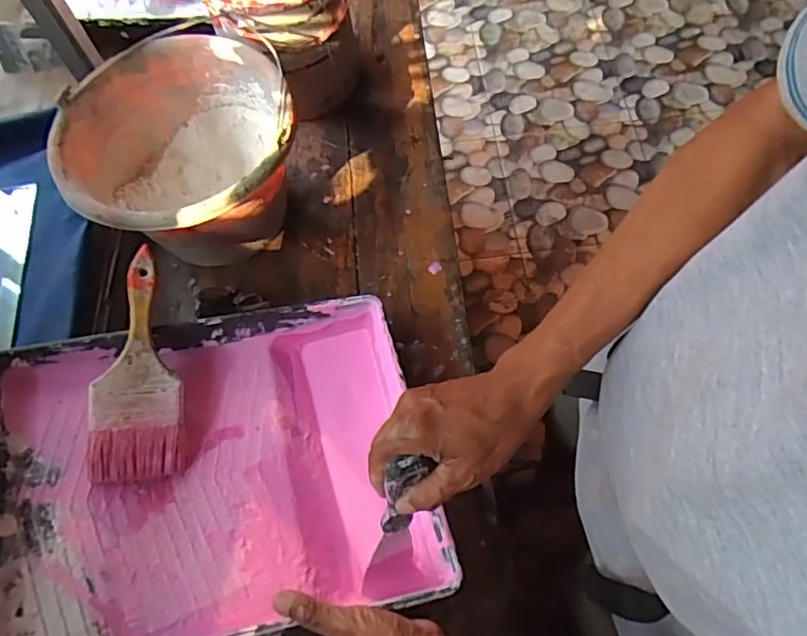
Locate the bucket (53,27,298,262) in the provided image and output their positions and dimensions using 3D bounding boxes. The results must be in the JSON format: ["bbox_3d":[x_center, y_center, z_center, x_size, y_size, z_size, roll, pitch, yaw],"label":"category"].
[{"bbox_3d":[-0.233,-0.170,0.639,0.235,0.141,0.239,-1,64,2],"label":"bucket"}]

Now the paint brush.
[{"bbox_3d":[-0.237,0.040,0.509,0.071,0.013,0.200,-2,75,-14],"label":"paint brush"}]

